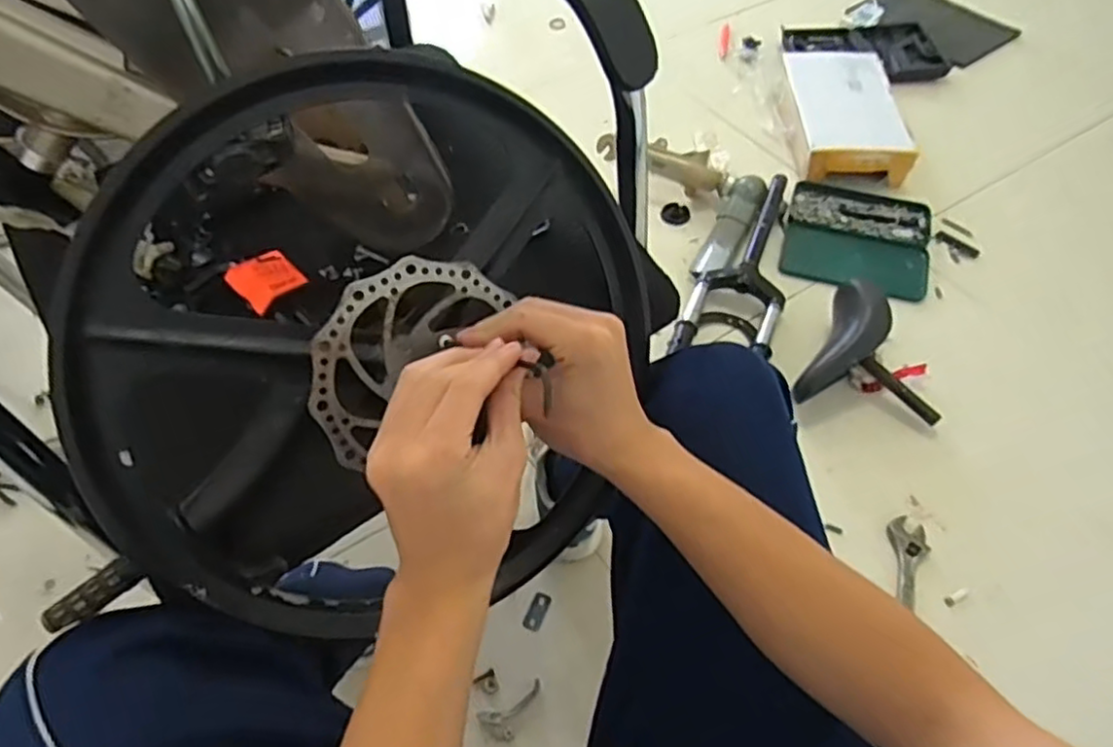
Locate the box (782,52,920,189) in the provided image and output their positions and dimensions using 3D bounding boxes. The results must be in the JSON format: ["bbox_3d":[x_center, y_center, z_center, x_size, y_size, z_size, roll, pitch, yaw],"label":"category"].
[{"bbox_3d":[0.608,-0.550,1.437,0.203,0.104,0.361,3,55,2],"label":"box"}]

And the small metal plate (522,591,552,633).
[{"bbox_3d":[-0.024,0.308,0.878,0.026,0.004,0.048,14,61,25],"label":"small metal plate"}]

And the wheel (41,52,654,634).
[{"bbox_3d":[-0.117,-0.018,0.471,0.395,0.362,0.082,-60,27,-6],"label":"wheel"}]

